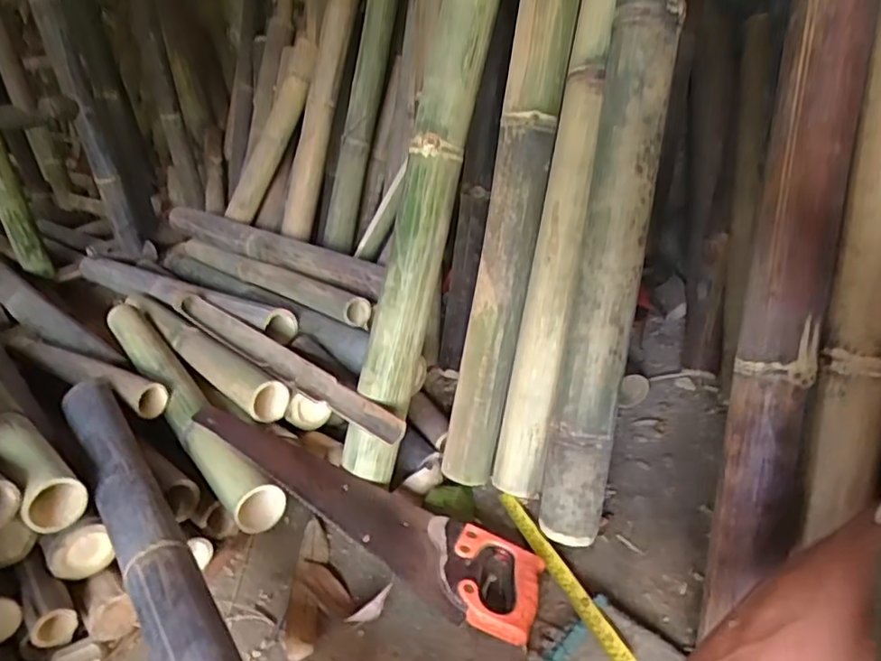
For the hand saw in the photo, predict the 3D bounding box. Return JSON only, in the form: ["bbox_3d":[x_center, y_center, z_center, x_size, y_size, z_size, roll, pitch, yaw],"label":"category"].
[{"bbox_3d":[-0.106,0.212,0.795,0.501,0.024,0.118,24,38,22],"label":"hand saw"}]

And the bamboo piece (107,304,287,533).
[{"bbox_3d":[-0.417,0.099,0.995,0.069,0.079,0.649,-24,33,-31],"label":"bamboo piece"}]

